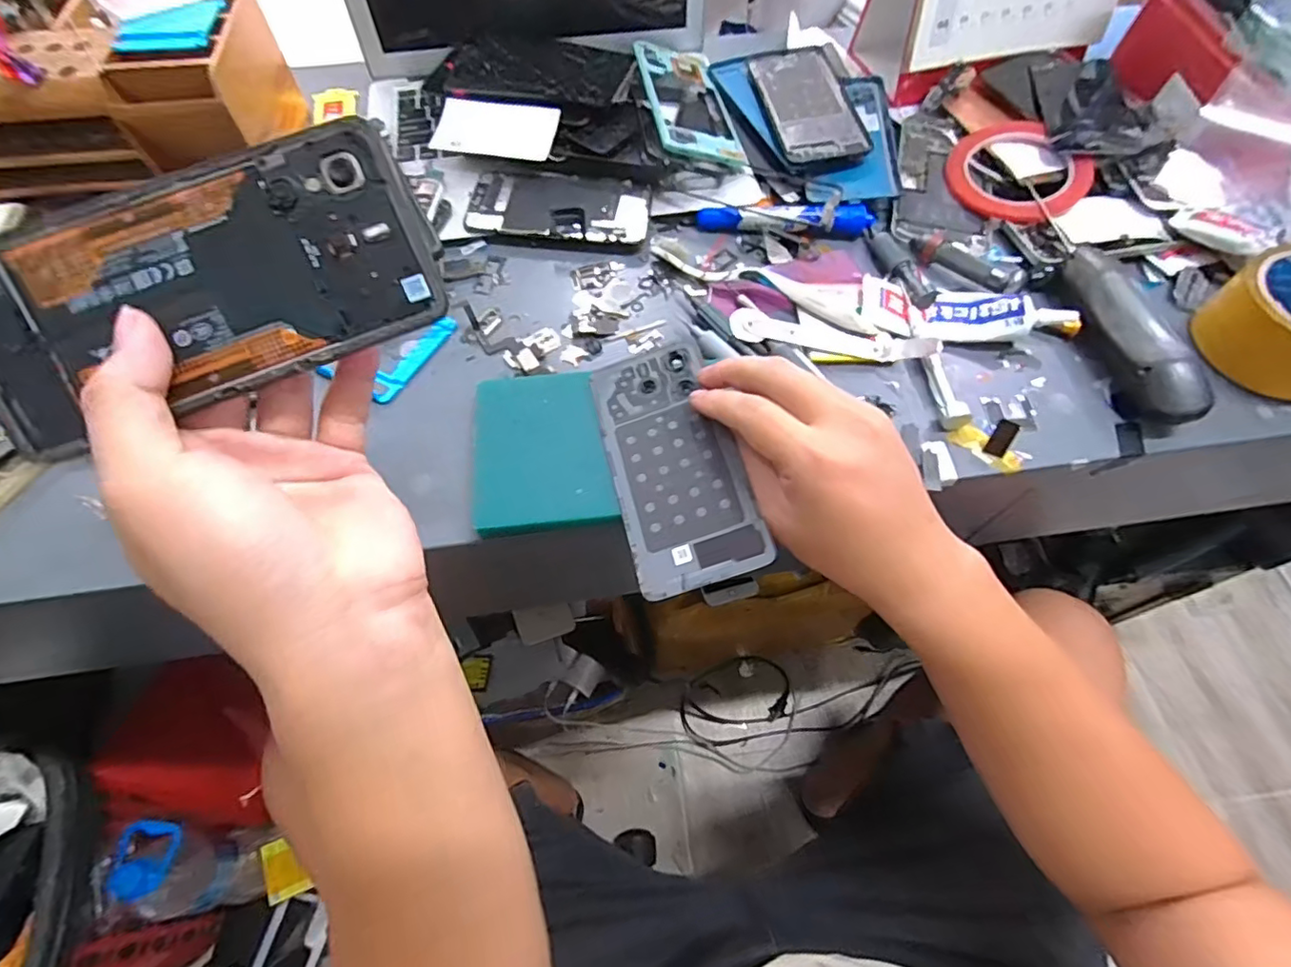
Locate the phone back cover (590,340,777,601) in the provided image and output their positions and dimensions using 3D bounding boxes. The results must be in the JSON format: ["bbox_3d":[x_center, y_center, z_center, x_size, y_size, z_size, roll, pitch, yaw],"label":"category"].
[{"bbox_3d":[0.015,-0.015,0.342,0.072,0.004,0.156,-19,63,7],"label":"phone back cover"}]

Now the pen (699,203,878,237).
[{"bbox_3d":[0.111,-0.206,0.455,0.135,0.021,0.023,0,61,0],"label":"pen"}]

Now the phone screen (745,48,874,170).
[{"bbox_3d":[0.140,-0.337,0.510,0.073,0.014,0.166,-8,62,-5],"label":"phone screen"}]

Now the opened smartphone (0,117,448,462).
[{"bbox_3d":[-0.158,-0.069,0.210,0.161,0.005,0.072,-23,102,-5],"label":"opened smartphone"}]

